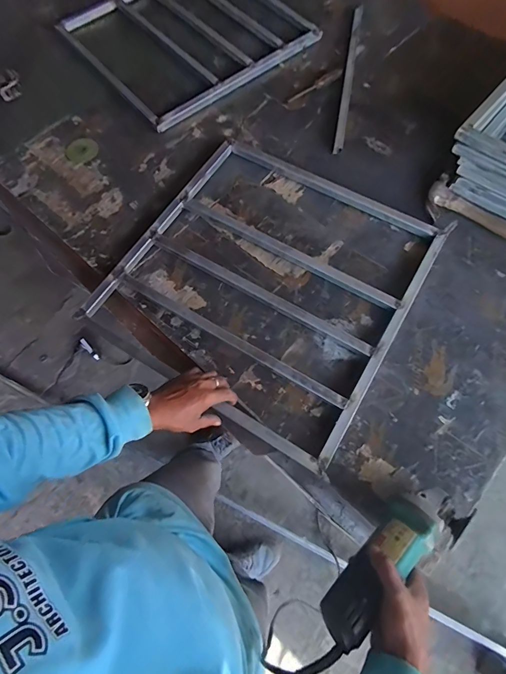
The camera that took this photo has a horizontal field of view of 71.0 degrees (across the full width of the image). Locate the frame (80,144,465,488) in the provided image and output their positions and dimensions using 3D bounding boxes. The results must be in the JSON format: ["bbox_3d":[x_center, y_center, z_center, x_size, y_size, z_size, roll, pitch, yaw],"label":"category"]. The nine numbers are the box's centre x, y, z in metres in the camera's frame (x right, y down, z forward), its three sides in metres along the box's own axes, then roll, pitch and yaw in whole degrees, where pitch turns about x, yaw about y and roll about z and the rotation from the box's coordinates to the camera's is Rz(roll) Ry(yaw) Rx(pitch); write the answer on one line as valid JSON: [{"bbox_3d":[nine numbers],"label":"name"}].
[{"bbox_3d":[0.032,-0.131,0.721,0.539,0.034,0.578,29,73,12],"label":"frame"}]

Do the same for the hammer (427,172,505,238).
[{"bbox_3d":[0.514,-0.226,0.743,0.321,0.033,0.108,36,75,14],"label":"hammer"}]

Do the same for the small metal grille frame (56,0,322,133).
[{"bbox_3d":[-0.204,-0.880,1.001,0.570,0.048,0.582,-38,70,-11],"label":"small metal grille frame"}]

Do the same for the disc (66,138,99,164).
[{"bbox_3d":[-0.422,-0.463,0.874,0.075,0.004,0.088,-36,72,-11],"label":"disc"}]

